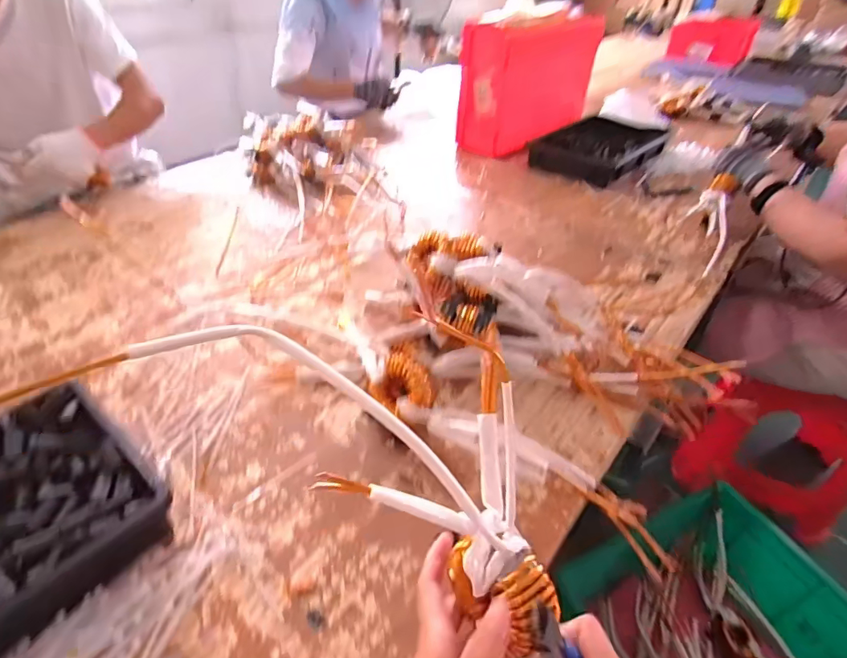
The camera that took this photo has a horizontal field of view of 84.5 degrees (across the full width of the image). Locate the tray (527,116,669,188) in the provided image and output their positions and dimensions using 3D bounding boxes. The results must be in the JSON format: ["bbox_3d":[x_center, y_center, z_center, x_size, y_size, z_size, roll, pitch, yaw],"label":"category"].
[{"bbox_3d":[0.462,-0.484,1.238,0.373,0.064,0.256,-33,50,-33],"label":"tray"}]

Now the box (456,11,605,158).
[{"bbox_3d":[0.276,-0.629,1.210,0.362,0.283,0.137,-25,47,-27],"label":"box"}]

